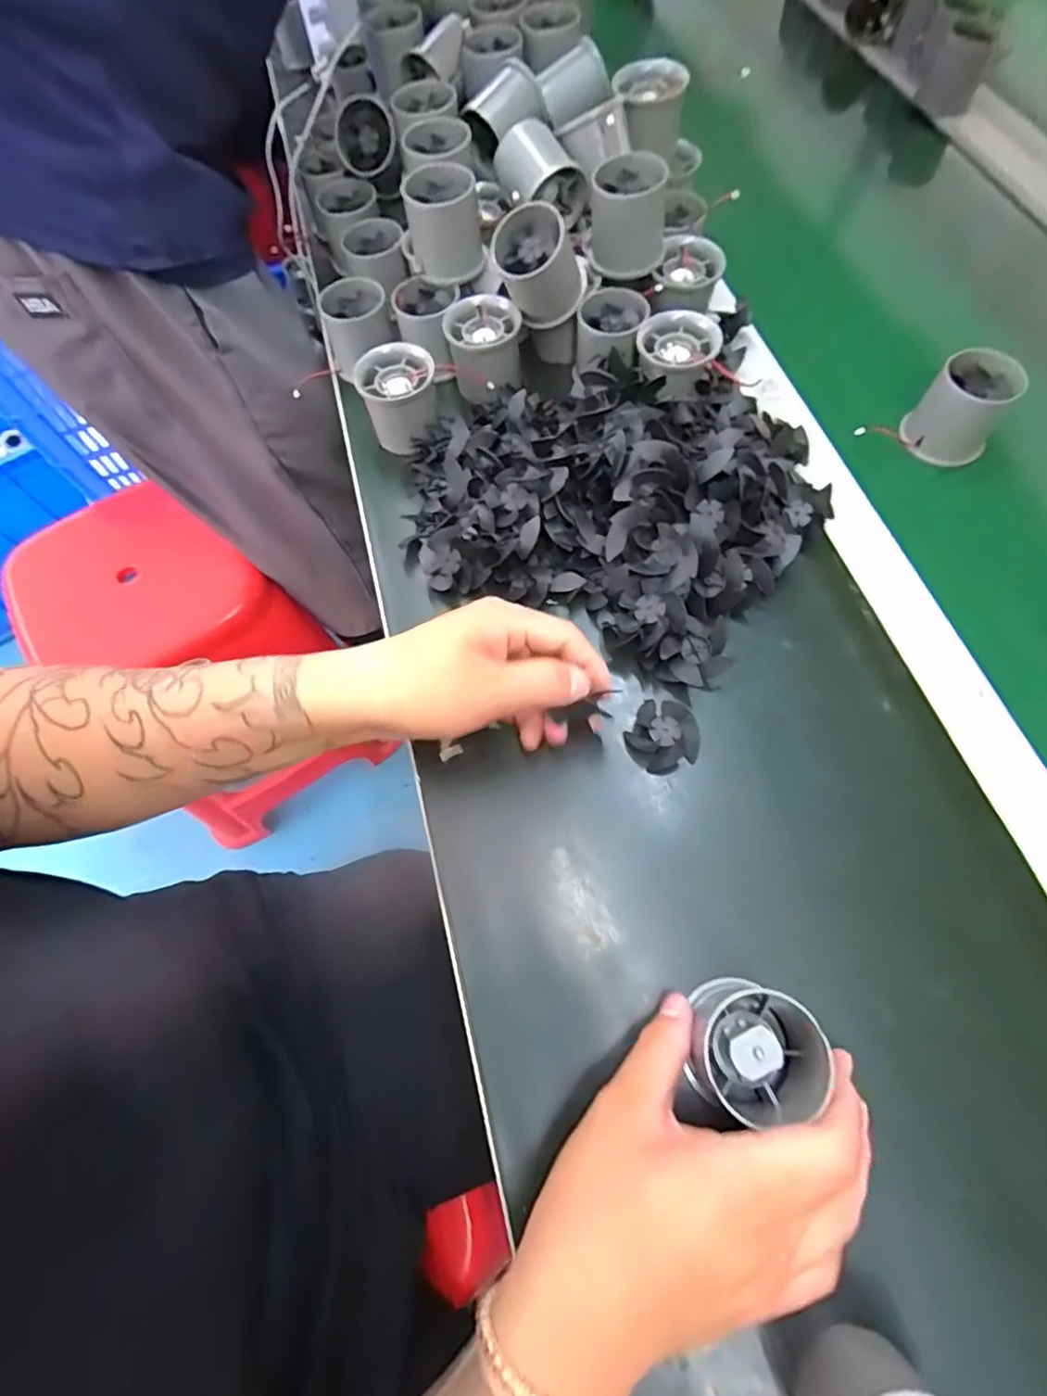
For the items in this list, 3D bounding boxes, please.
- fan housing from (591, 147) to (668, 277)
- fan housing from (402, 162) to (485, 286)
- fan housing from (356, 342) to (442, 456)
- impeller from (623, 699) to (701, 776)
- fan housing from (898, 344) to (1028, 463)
[{"bbox_3d":[0.076,-0.342,0.432,0.053,0.058,0.049,6,66,6],"label":"fan housing"},{"bbox_3d":[-0.059,-0.353,0.451,0.051,0.062,0.056,-8,66,-1],"label":"fan housing"},{"bbox_3d":[-0.090,-0.217,0.446,0.053,0.051,0.056,-13,66,-3],"label":"fan housing"},{"bbox_3d":[0.081,0.023,0.349,0.040,0.017,0.038,-1,66,3],"label":"impeller"},{"bbox_3d":[0.304,-0.202,0.418,0.053,0.050,0.053,-1,66,3],"label":"fan housing"}]

